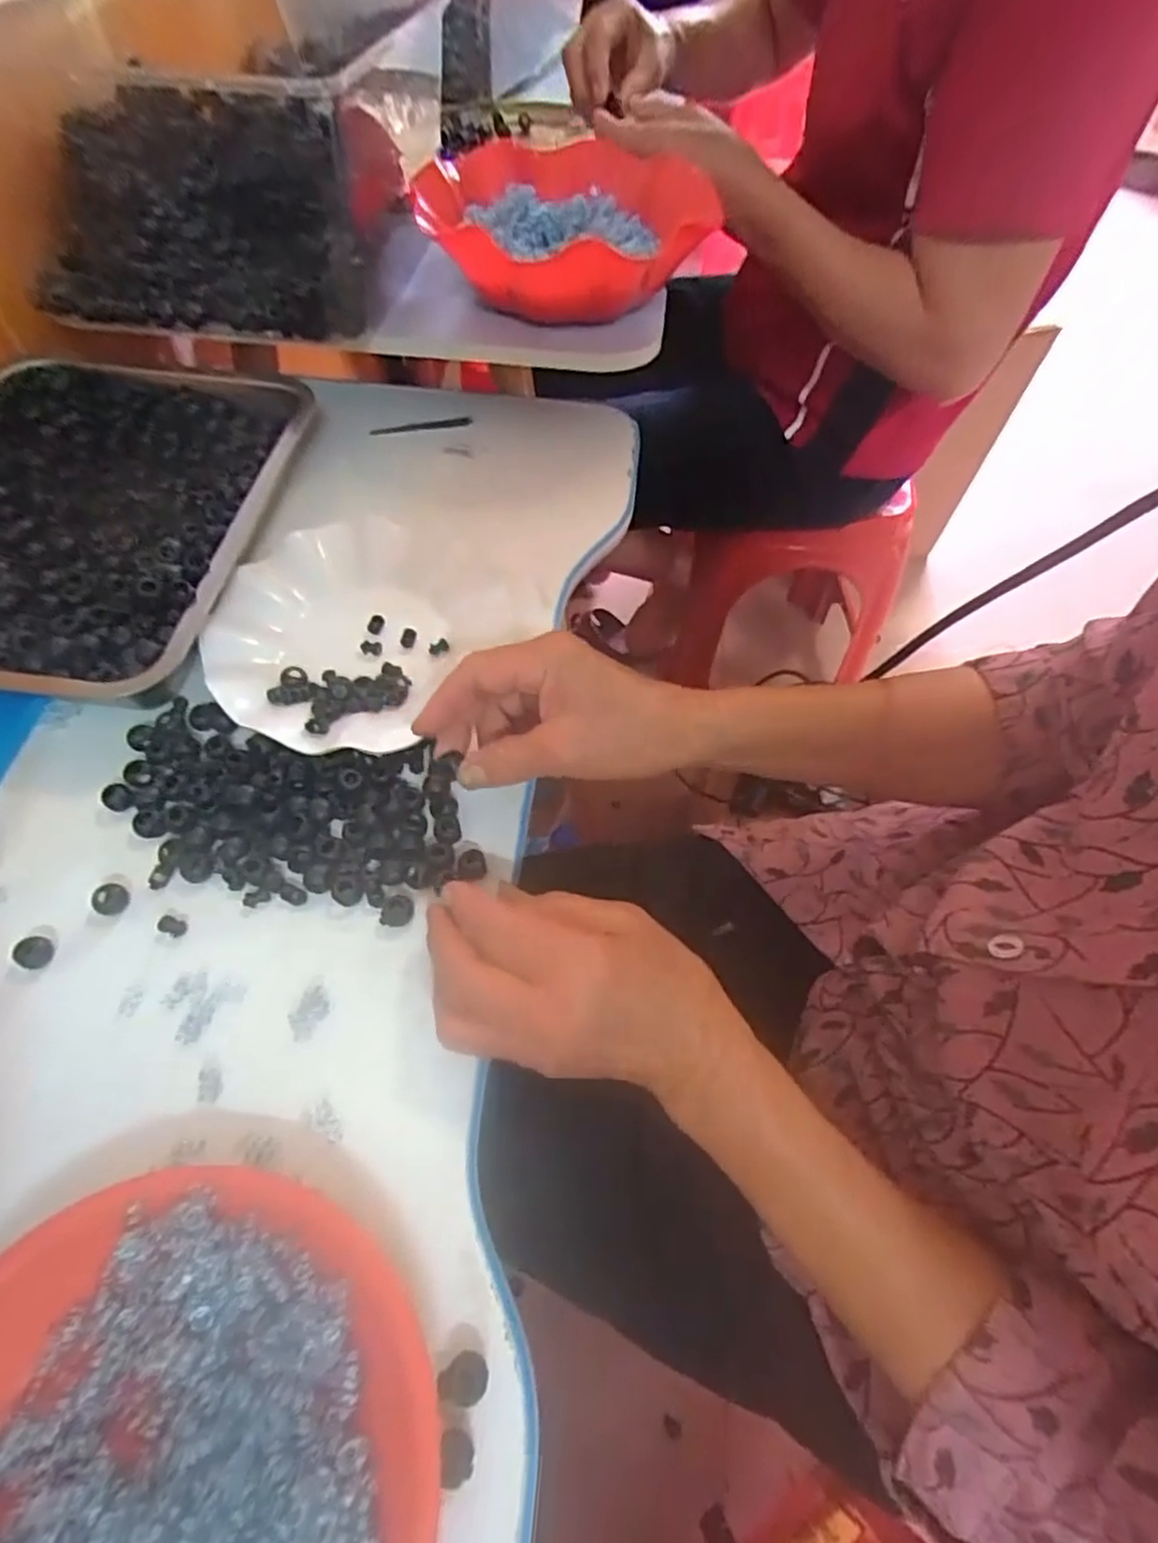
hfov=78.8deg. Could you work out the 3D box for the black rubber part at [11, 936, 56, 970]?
[{"bbox_3d":[-0.266,0.088,0.343,0.014,0.009,0.015,1,58,-2],"label":"black rubber part"}]

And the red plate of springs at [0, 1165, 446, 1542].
[{"bbox_3d":[-0.147,0.245,0.234,0.189,0.036,0.185,1,58,-2],"label":"red plate of springs"}]

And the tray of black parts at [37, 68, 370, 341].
[{"bbox_3d":[-0.256,-0.422,0.494,0.239,0.142,0.190,10,58,3],"label":"tray of black parts"}]

